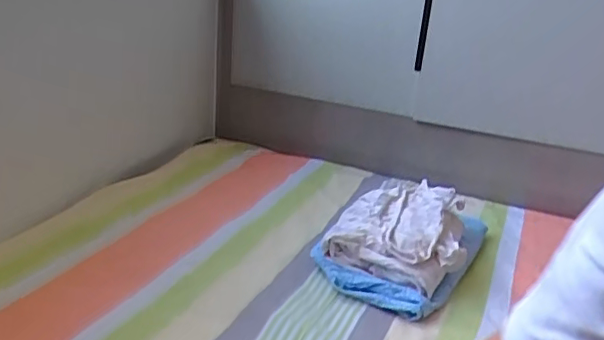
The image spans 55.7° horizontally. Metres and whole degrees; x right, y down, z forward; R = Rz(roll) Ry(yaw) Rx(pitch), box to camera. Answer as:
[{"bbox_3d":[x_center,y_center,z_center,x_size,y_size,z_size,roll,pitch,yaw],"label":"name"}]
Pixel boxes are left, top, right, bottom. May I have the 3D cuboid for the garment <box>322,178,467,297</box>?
[{"bbox_3d":[0.160,0.088,0.891,0.191,0.075,0.202,16,24,25],"label":"garment"}]

